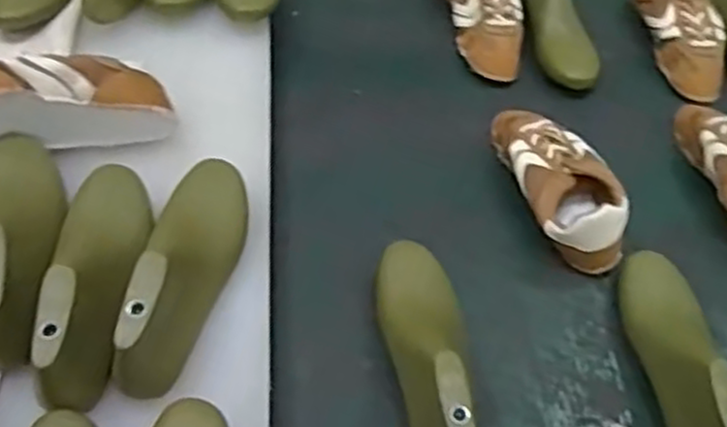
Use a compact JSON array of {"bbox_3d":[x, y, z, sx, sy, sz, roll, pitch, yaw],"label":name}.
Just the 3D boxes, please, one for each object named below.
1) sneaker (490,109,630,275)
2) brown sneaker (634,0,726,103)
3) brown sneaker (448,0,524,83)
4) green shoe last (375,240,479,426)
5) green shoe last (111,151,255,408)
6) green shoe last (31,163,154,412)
[{"bbox_3d":[0.220,-0.042,0.868,0.097,0.072,0.246,-12,54,-13],"label":"sneaker"},{"bbox_3d":[0.451,-0.258,1.065,0.086,0.070,0.240,-1,52,-5],"label":"brown sneaker"},{"bbox_3d":[0.171,-0.280,1.067,0.093,0.086,0.232,-6,52,-8],"label":"brown sneaker"},{"bbox_3d":[0.058,0.130,0.706,0.086,0.101,0.254,1,52,-3],"label":"green shoe last"},{"bbox_3d":[-0.165,0.034,0.690,0.082,0.075,0.254,5,52,1],"label":"green shoe last"},{"bbox_3d":[-0.234,0.049,0.681,0.087,0.101,0.254,-1,40,-5],"label":"green shoe last"}]

